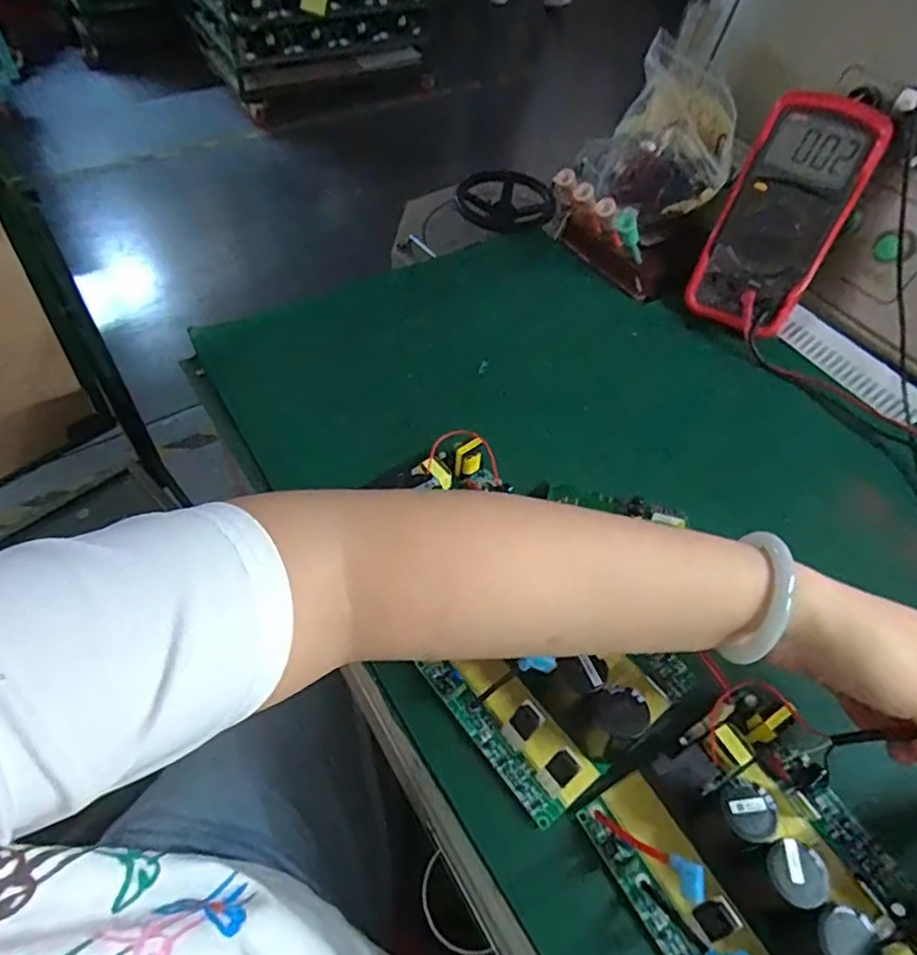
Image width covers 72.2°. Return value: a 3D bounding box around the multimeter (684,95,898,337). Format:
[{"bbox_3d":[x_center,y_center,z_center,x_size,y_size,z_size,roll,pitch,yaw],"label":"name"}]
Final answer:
[{"bbox_3d":[0.290,-0.232,0.572,0.097,0.197,0.035,31,32,18],"label":"multimeter"}]

